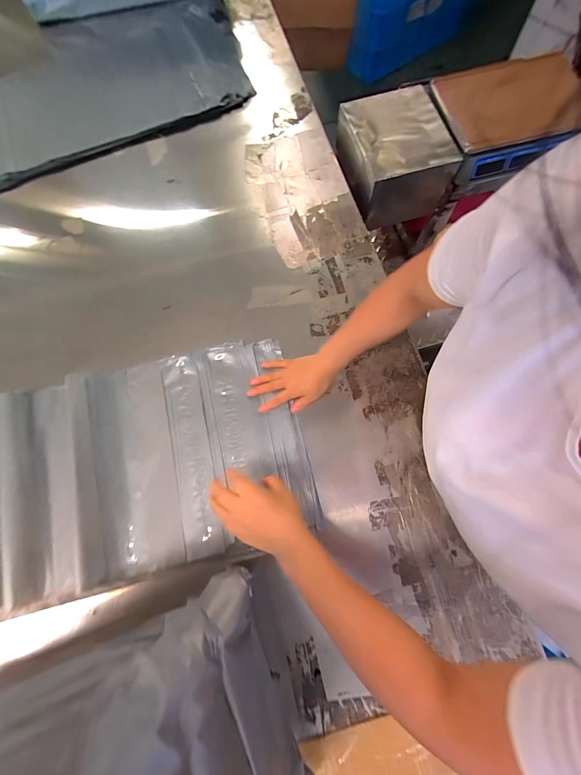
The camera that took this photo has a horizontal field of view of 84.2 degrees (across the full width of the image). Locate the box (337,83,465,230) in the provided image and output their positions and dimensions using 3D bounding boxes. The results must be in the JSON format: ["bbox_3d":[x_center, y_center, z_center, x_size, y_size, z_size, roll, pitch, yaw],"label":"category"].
[{"bbox_3d":[0.245,-0.567,0.800,0.218,0.173,0.240,-15,75,-3],"label":"box"}]

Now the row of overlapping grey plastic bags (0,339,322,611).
[{"bbox_3d":[-0.352,0.150,0.561,0.740,0.051,0.359,-15,75,-4],"label":"row of overlapping grey plastic bags"}]

